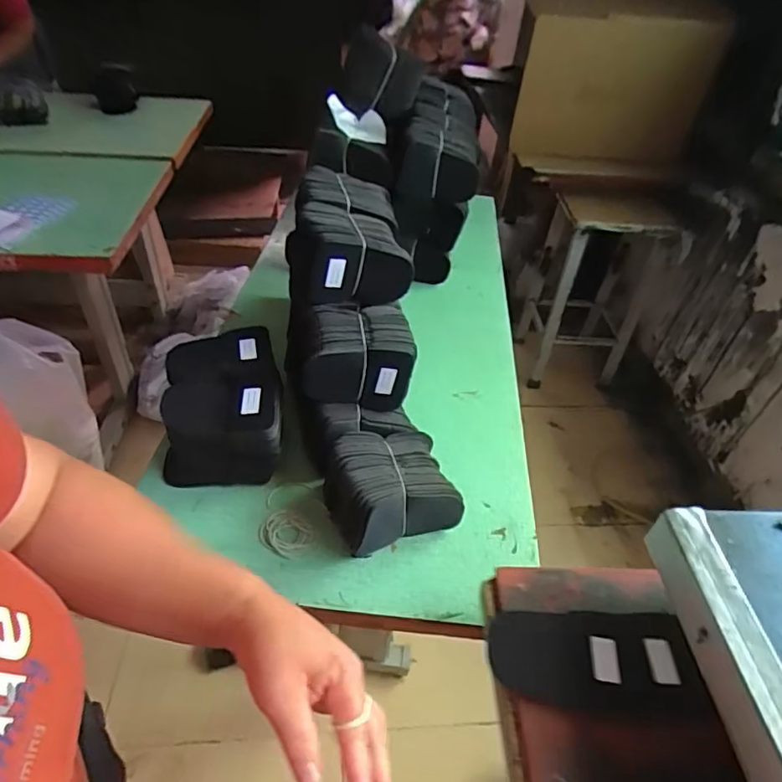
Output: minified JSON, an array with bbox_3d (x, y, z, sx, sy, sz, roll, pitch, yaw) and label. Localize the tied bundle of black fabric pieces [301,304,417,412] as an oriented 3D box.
[{"bbox_3d":[-0.050,-0.045,0.730,0.143,0.092,0.115,-3,45,-12],"label":"tied bundle of black fabric pieces"}]

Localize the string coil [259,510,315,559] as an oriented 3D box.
[{"bbox_3d":[-0.129,0.178,0.677,0.066,0.004,0.057,27,47,19],"label":"string coil"}]

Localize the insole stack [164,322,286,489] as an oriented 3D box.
[{"bbox_3d":[-0.224,0.016,0.743,0.140,0.118,0.186,-1,44,-10],"label":"insole stack"}]

